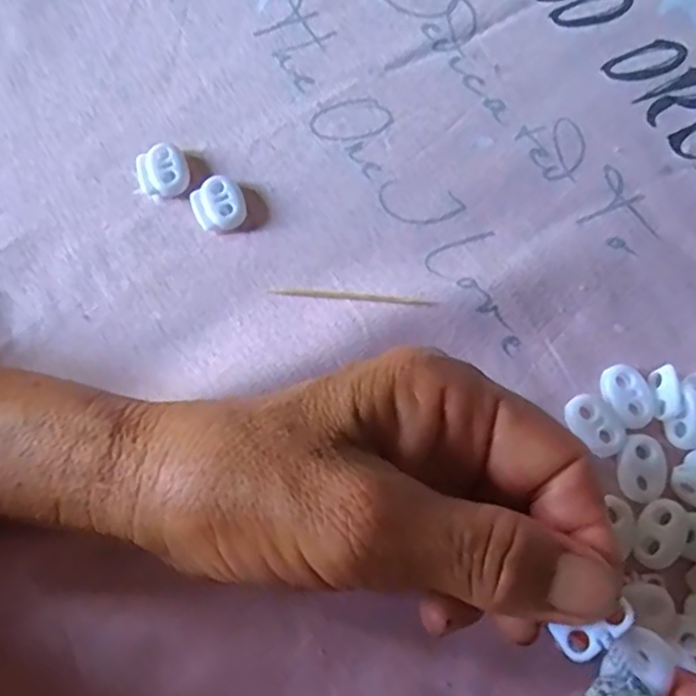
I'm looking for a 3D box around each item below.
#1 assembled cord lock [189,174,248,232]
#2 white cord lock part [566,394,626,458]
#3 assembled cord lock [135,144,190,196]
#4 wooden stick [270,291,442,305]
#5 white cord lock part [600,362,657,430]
[{"bbox_3d":[-0.049,-0.055,0.258,0.019,0.007,0.021,-29,74,-7],"label":"assembled cord lock"},{"bbox_3d":[0.085,0.026,0.231,0.014,0.004,0.022,-41,76,-10],"label":"white cord lock part"},{"bbox_3d":[-0.073,-0.069,0.263,0.020,0.007,0.020,0,73,1],"label":"assembled cord lock"},{"bbox_3d":[0.002,-0.019,0.247,0.059,0.004,0.004,5,73,3],"label":"wooden stick"},{"bbox_3d":[0.097,0.016,0.234,0.015,0.004,0.023,-22,73,-5],"label":"white cord lock part"}]

